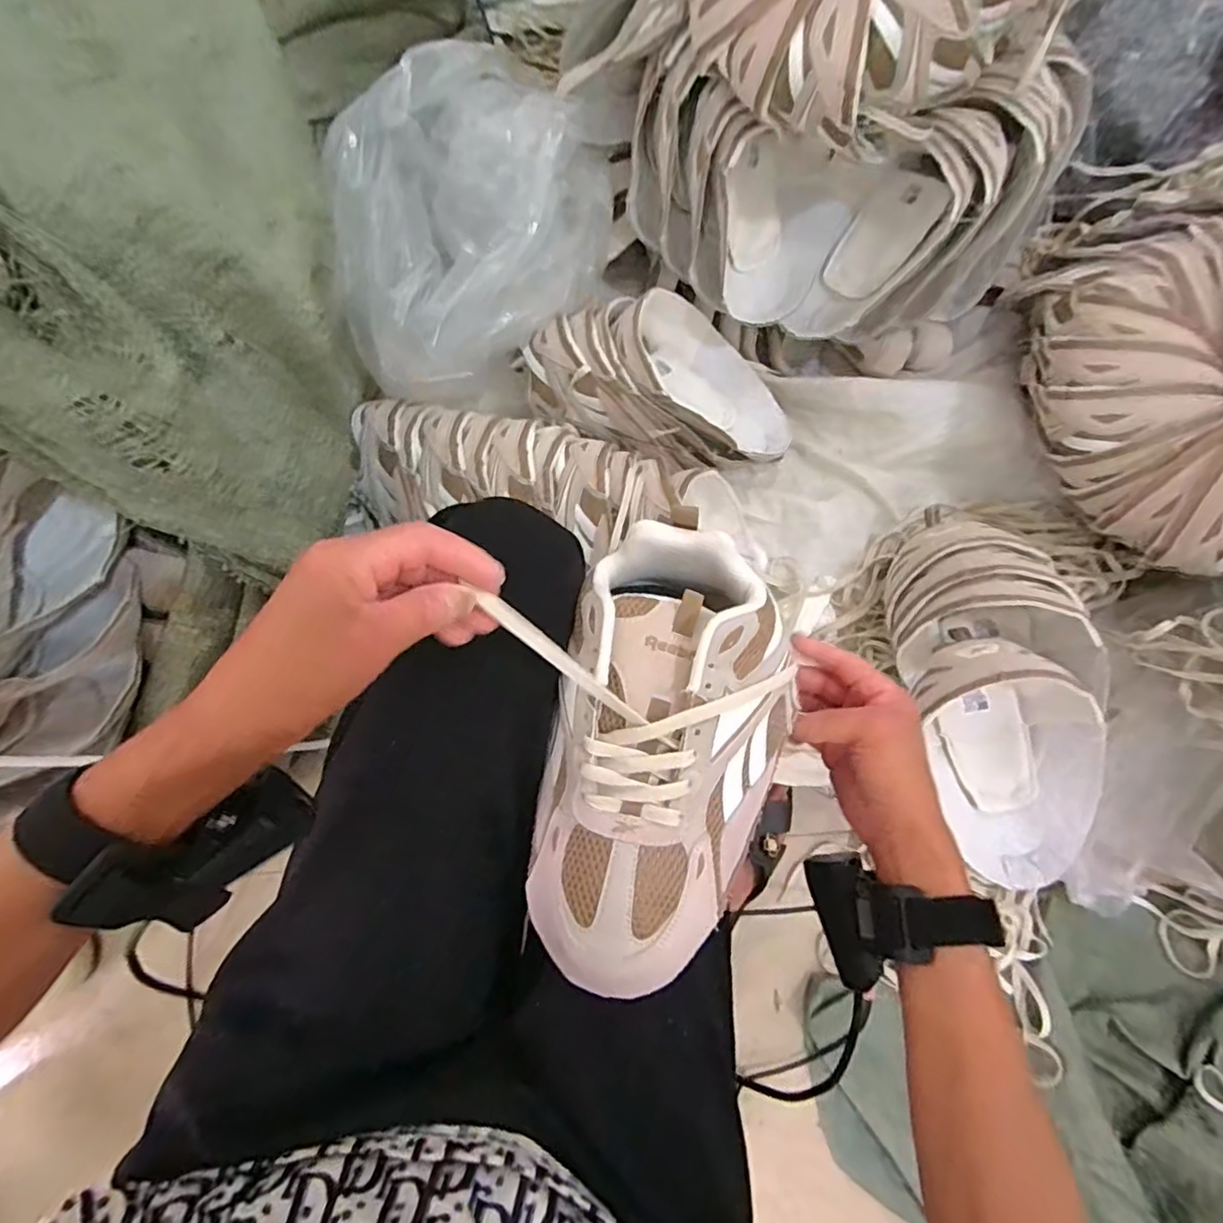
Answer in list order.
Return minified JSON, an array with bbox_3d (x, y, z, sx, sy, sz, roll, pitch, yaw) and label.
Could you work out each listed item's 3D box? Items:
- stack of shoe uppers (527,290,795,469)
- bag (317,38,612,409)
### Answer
[{"bbox_3d":[0.065,-0.270,0.691,0.297,0.102,0.189,25,80,7],"label":"stack of shoe uppers"},{"bbox_3d":[-0.145,-0.416,0.631,0.236,0.148,0.392,30,81,8],"label":"bag"}]

